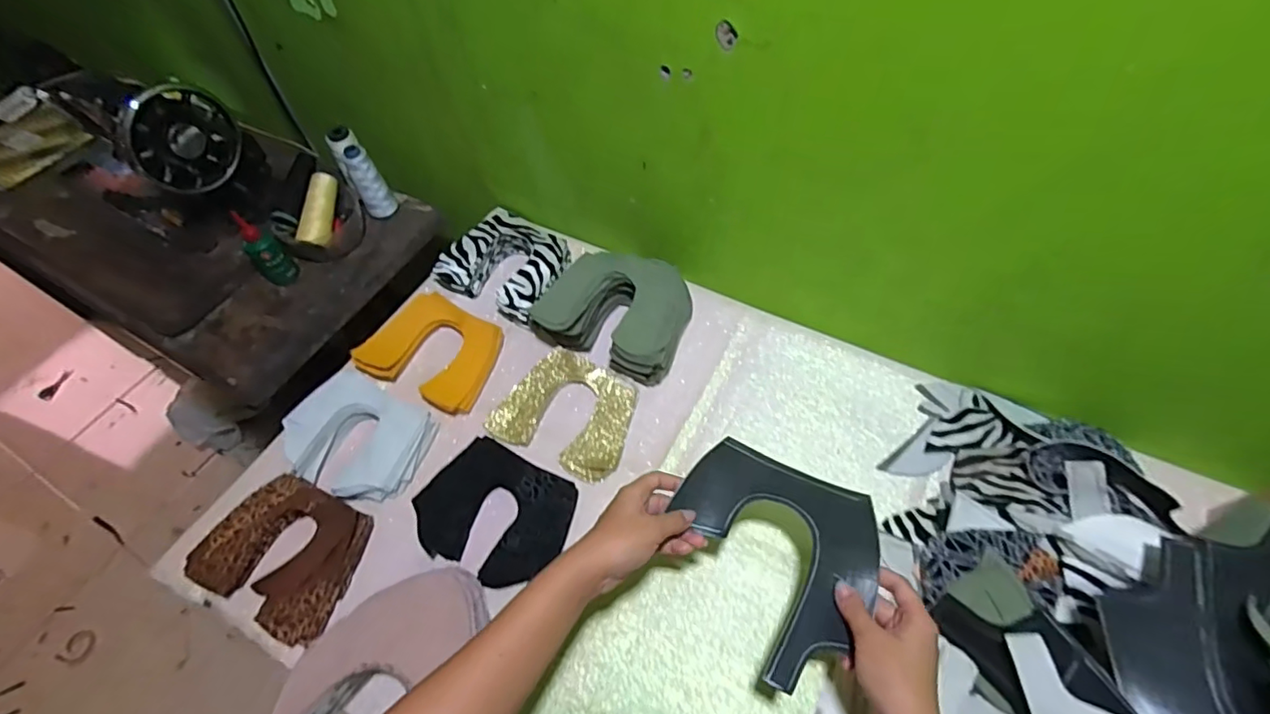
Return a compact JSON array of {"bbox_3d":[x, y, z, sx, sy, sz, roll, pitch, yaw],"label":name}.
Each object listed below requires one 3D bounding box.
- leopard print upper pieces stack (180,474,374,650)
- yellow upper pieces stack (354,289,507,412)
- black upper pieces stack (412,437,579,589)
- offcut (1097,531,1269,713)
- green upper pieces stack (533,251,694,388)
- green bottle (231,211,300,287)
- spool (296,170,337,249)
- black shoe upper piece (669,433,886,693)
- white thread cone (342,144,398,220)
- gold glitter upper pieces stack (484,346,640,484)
[{"bbox_3d":[-0.364,0.201,0.590,0.158,0.029,0.128,20,61,15],"label":"leopard print upper pieces stack"},{"bbox_3d":[-0.250,-0.006,0.714,0.157,0.039,0.132,23,62,17],"label":"yellow upper pieces stack"},{"bbox_3d":[-0.147,0.165,0.598,0.159,0.036,0.130,22,69,22],"label":"black upper pieces stack"},{"bbox_3d":[0.429,0.214,0.414,0.143,0.038,0.215,10,58,9],"label":"offcut"},{"bbox_3d":[-0.020,-0.066,0.708,0.177,0.069,0.162,21,61,16],"label":"green upper pieces stack"},{"bbox_3d":[-0.516,-0.151,0.779,0.048,0.095,0.046,37,66,24],"label":"green bottle"},{"bbox_3d":[-0.454,-0.211,0.814,0.033,0.033,0.113,2,76,5],"label":"spool"},{"bbox_3d":[0.109,0.165,0.475,0.167,0.011,0.168,21,61,16],"label":"black shoe upper piece"},{"bbox_3d":[-0.397,-0.258,0.847,0.042,0.112,0.038,-29,60,-15],"label":"white thread cone"},{"bbox_3d":[-0.076,0.062,0.666,0.156,0.019,0.131,22,61,16],"label":"gold glitter upper pieces stack"}]

